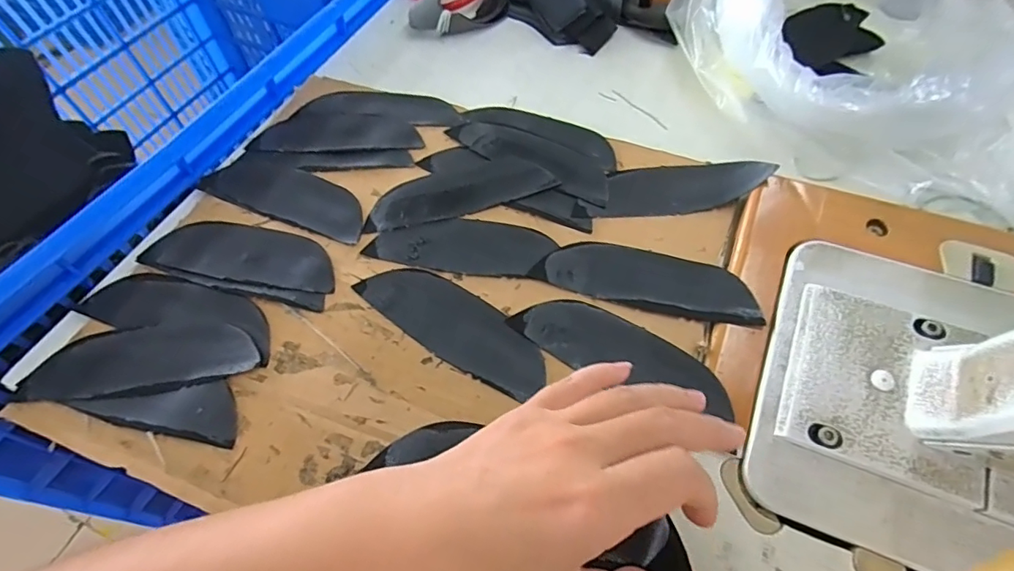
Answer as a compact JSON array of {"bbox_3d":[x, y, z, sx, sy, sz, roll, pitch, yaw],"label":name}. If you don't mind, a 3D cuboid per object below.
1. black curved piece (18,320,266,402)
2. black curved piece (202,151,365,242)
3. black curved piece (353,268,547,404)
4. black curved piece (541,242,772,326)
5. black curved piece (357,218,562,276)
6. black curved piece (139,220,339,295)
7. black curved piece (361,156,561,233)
[{"bbox_3d":[-0.232,0.046,0.324,0.141,0.004,0.048,-9,57,-4],"label":"black curved piece"},{"bbox_3d":[-0.168,-0.073,0.396,0.140,0.004,0.049,20,60,14],"label":"black curved piece"},{"bbox_3d":[-0.035,0.024,0.335,0.138,0.004,0.046,30,63,19],"label":"black curved piece"},{"bbox_3d":[0.098,-0.005,0.346,0.136,0.007,0.047,11,58,11],"label":"black curved piece"},{"bbox_3d":[-0.034,-0.030,0.371,0.129,0.006,0.050,7,57,6],"label":"black curved piece"},{"bbox_3d":[-0.189,-0.024,0.367,0.140,0.004,0.048,9,58,7],"label":"black curved piece"},{"bbox_3d":[-0.037,-0.075,0.397,0.144,0.005,0.051,-12,57,-6],"label":"black curved piece"}]

